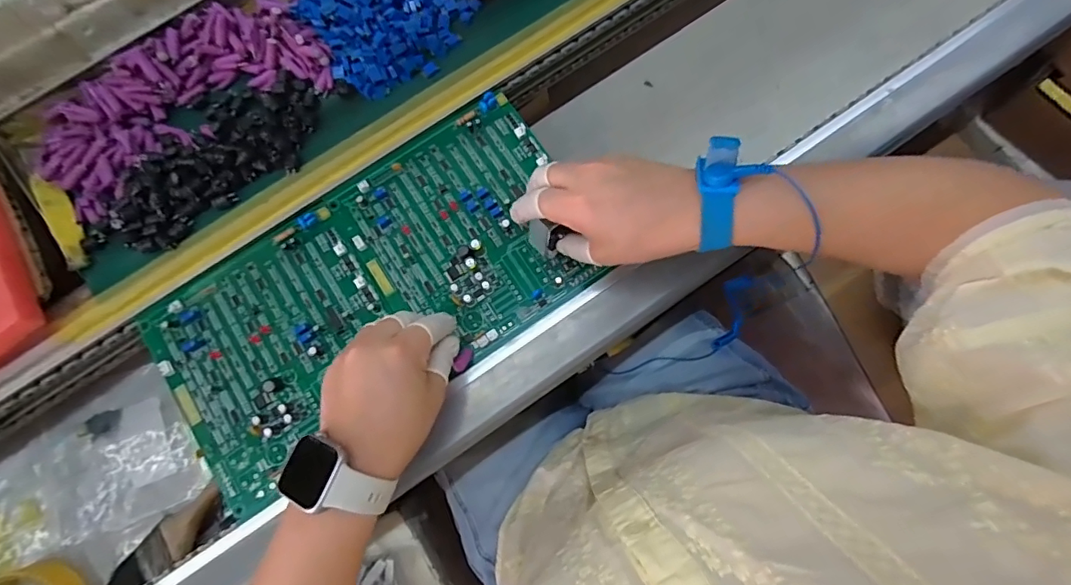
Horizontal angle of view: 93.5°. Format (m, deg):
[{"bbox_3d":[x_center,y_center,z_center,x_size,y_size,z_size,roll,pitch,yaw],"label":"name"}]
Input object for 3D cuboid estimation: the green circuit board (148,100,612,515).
[{"bbox_3d":[-0.128,-0.002,0.403,0.346,0.015,0.182,-34,80,-5],"label":"green circuit board"}]

